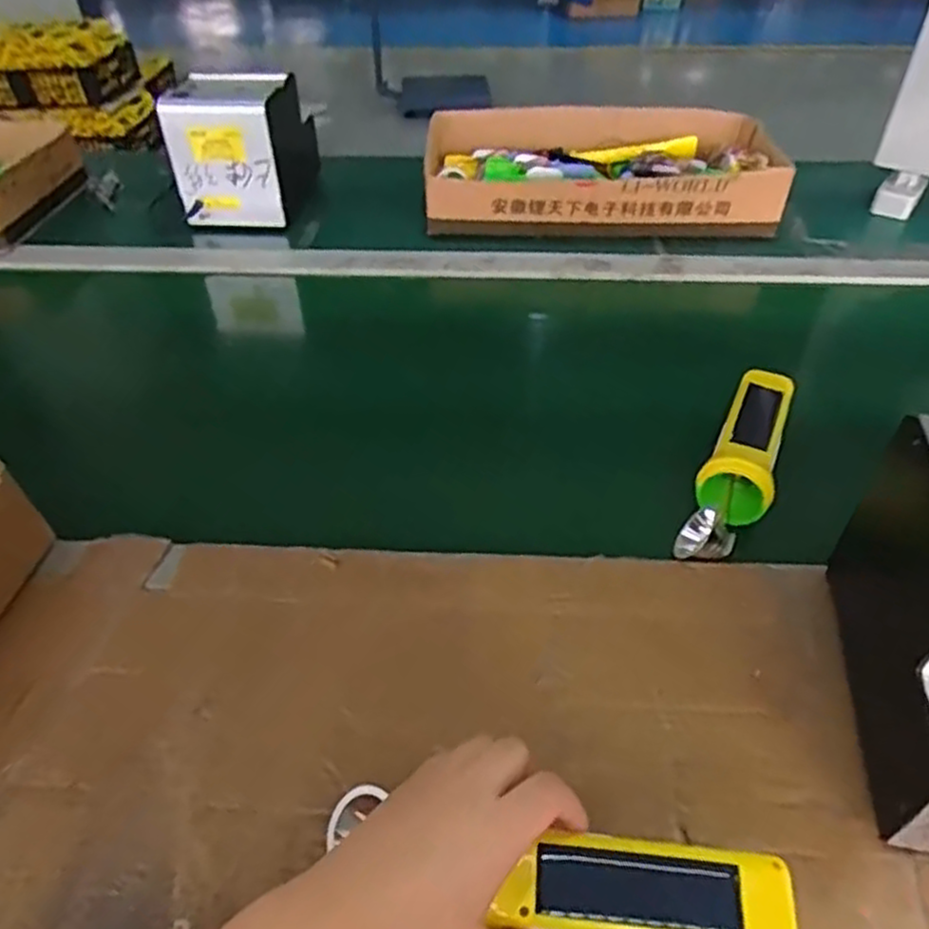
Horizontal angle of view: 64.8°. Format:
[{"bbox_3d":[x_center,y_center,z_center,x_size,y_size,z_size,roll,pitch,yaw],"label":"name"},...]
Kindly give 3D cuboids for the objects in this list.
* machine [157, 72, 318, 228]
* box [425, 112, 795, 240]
[{"bbox_3d":[-0.271,-0.387,0.892,0.124,0.136,0.154,4,44,5],"label":"machine"},{"bbox_3d":[0.168,-0.362,0.907,0.420,0.088,0.209,3,44,4],"label":"box"}]

